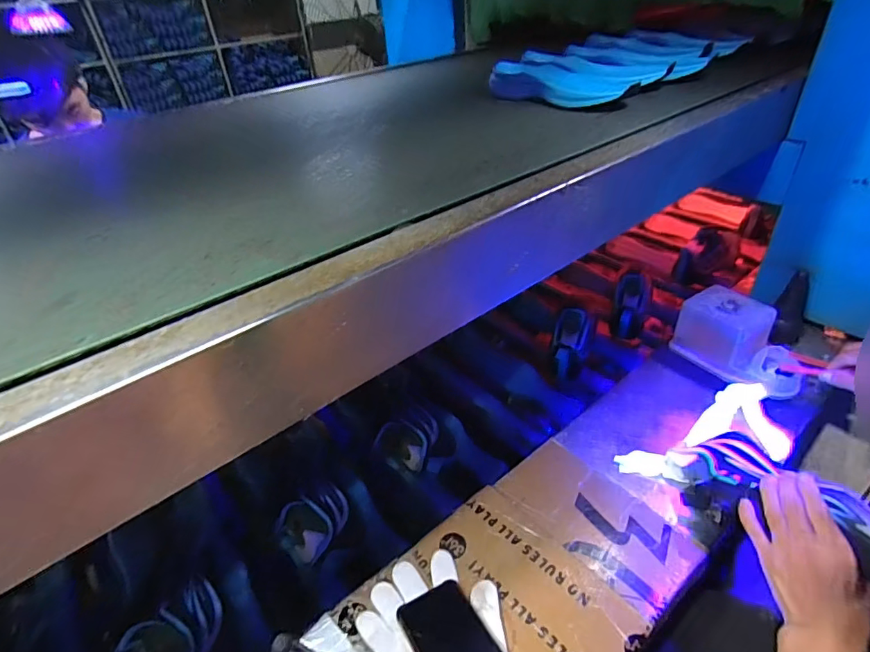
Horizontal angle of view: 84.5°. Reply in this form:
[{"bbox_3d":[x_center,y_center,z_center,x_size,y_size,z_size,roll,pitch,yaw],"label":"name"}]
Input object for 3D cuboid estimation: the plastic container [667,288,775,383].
[{"bbox_3d":[0.508,0.018,0.843,0.098,0.112,0.150,-24,41,-24],"label":"plastic container"}]

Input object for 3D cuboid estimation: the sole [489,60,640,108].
[{"bbox_3d":[0.187,-0.373,0.735,0.251,0.051,0.088,28,48,34],"label":"sole"}]

